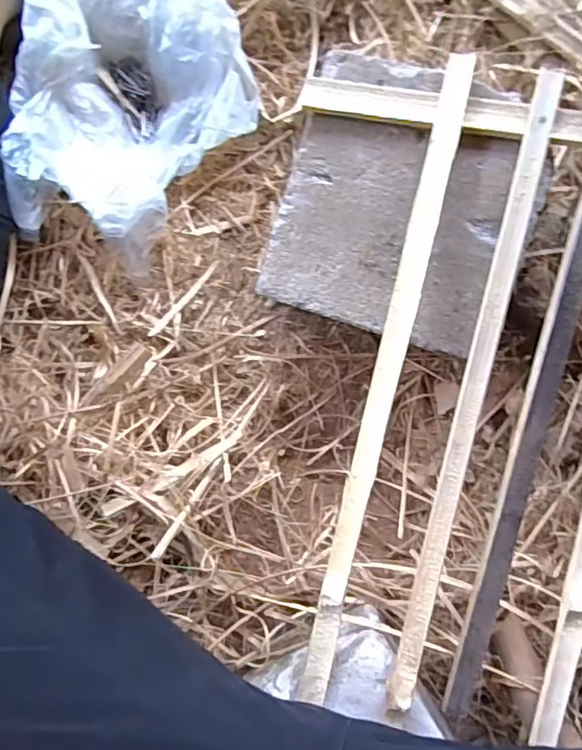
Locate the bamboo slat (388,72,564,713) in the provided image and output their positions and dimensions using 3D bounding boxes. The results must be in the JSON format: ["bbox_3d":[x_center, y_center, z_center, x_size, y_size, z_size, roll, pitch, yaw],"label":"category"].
[{"bbox_3d":[0.141,0.020,0.429,0.020,0.017,0.488,13,93,1],"label":"bamboo slat"}]

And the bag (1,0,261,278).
[{"bbox_3d":[-0.138,-0.260,0.497,0.195,0.077,0.297,10,93,1],"label":"bag"}]

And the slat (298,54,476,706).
[{"bbox_3d":[0.072,0.012,0.435,0.025,0.018,0.508,12,93,1],"label":"slat"}]

